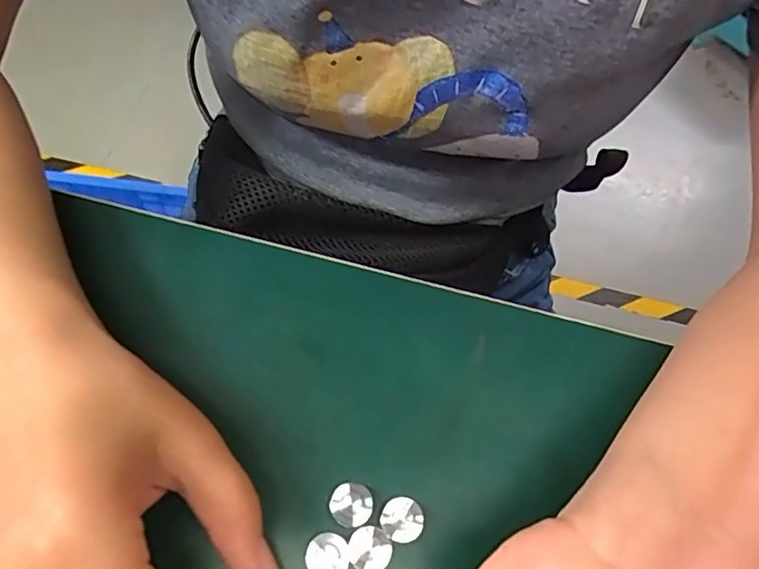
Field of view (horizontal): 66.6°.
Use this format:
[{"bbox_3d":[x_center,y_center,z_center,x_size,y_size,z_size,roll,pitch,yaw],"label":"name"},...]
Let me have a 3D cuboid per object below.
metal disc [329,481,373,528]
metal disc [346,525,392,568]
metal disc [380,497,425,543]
[{"bbox_3d":[-0.010,0.080,0.212,0.015,0.004,0.016,2,63,-3],"label":"metal disc"},{"bbox_3d":[-0.003,0.093,0.204,0.015,0.004,0.015,2,63,-3],"label":"metal disc"},{"bbox_3d":[0.008,0.085,0.210,0.015,0.004,0.015,2,63,-3],"label":"metal disc"}]

